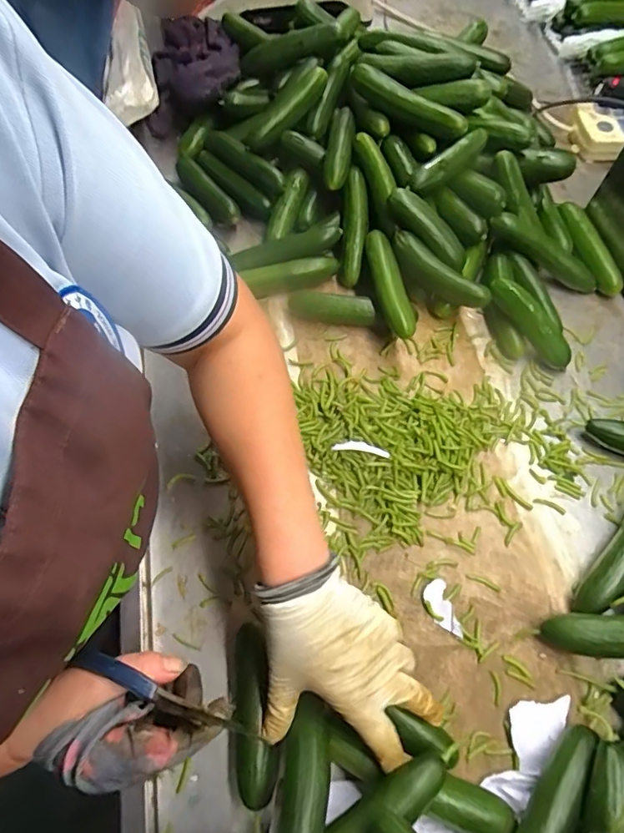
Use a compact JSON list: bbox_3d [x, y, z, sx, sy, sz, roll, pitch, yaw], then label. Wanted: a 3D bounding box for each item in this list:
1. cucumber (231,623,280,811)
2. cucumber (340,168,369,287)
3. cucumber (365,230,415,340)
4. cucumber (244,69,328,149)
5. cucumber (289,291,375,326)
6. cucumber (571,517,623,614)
[{"bbox_3d":[-0.045,0.227,0.369,0.031,0.031,0.119,-7,61,-4],"label":"cucumber"},{"bbox_3d":[0.051,-0.225,0.565,0.028,0.026,0.136,4,89,1],"label":"cucumber"},{"bbox_3d":[0.083,-0.150,0.524,0.028,0.023,0.142,-11,66,-6],"label":"cucumber"},{"bbox_3d":[-0.029,-0.376,0.592,0.122,0.033,0.033,-42,71,2],"label":"cucumber"},{"bbox_3d":[0.022,-0.120,0.540,0.095,0.029,0.028,13,66,6],"label":"cucumber"},{"bbox_3d":[0.279,0.127,0.430,0.032,0.031,0.128,41,71,17],"label":"cucumber"}]

